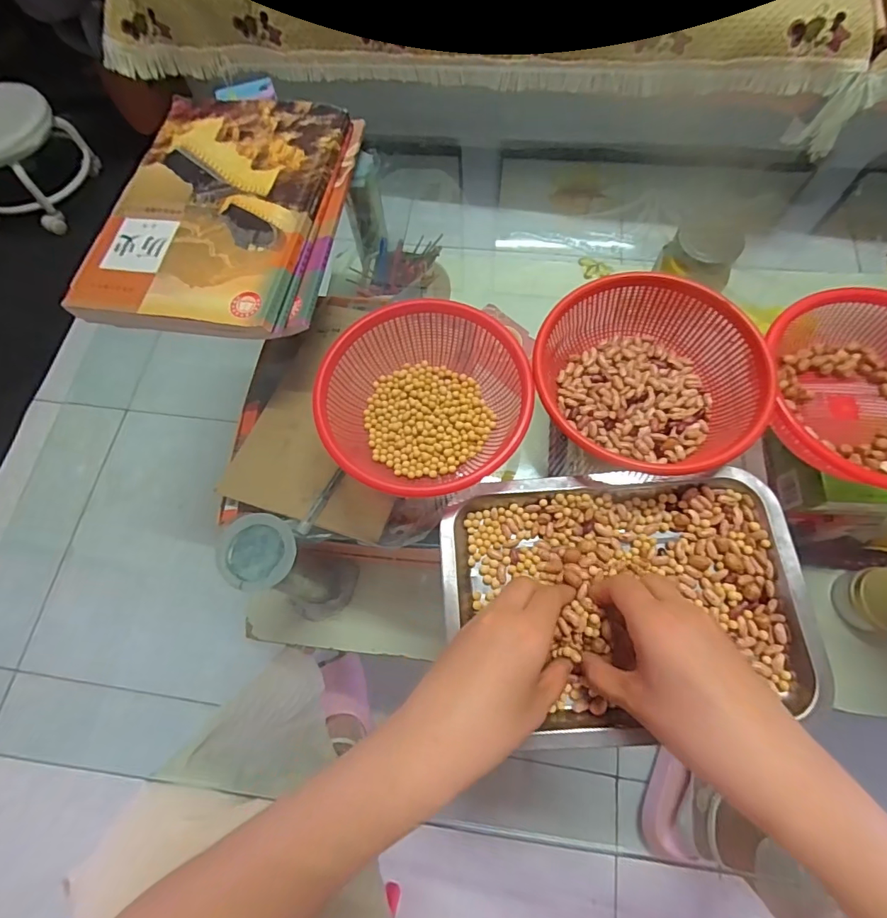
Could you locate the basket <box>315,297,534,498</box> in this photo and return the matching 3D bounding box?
[{"bbox_3d":[-0.016,-0.047,0.389,0.159,0.050,0.161,-1,69,3],"label":"basket"}]

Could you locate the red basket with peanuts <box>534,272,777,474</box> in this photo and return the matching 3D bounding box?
[{"bbox_3d":[0.163,-0.070,0.386,0.171,0.050,0.176,-1,69,3],"label":"red basket with peanuts"}]

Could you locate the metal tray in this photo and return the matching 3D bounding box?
[{"bbox_3d":[0.128,0.099,0.340,0.249,0.028,0.180,-6,69,1],"label":"metal tray"}]

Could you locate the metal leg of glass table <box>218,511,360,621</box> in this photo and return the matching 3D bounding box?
[{"bbox_3d":[-0.149,0.117,0.471,0.072,0.195,0.076,18,71,10],"label":"metal leg of glass table"}]

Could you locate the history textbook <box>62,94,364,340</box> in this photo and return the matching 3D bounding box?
[{"bbox_3d":[-0.226,-0.257,0.488,0.228,0.029,0.302,5,69,5],"label":"history textbook"}]

